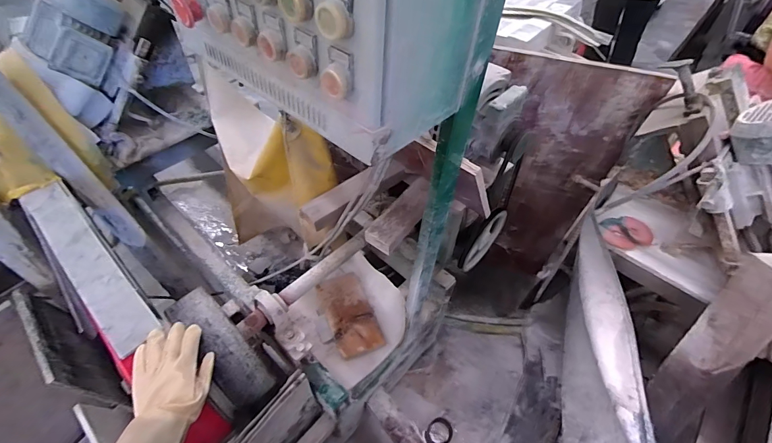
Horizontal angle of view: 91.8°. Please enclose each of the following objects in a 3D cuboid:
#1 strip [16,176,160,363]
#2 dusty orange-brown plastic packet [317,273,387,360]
[{"bbox_3d":[-0.568,0.076,0.713,0.076,0.030,0.446,-37,68,-29],"label":"strip"},{"bbox_3d":[-0.097,0.259,1.050,0.125,0.027,0.240,-17,52,-16],"label":"dusty orange-brown plastic packet"}]

